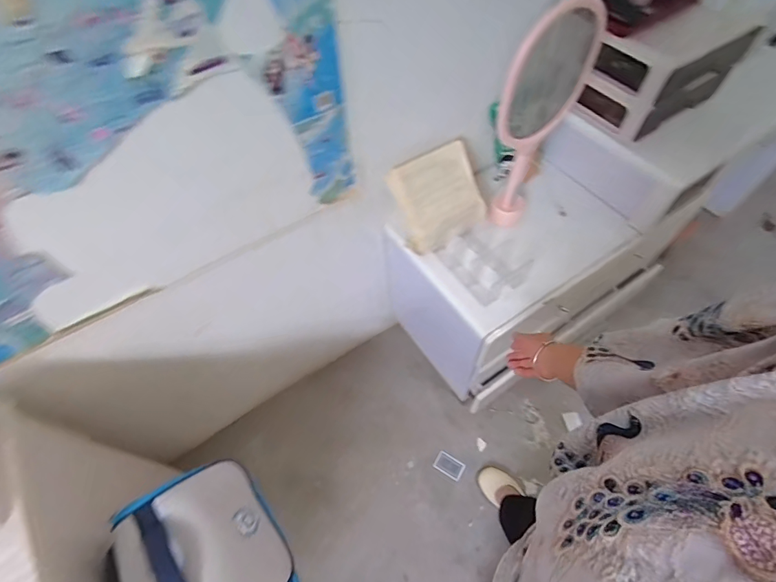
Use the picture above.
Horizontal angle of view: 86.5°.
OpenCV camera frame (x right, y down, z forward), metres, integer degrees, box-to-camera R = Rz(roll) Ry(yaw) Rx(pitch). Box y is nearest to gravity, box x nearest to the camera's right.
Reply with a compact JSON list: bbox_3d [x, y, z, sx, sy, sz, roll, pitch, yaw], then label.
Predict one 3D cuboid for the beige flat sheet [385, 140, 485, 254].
[{"bbox_3d":[0.125,-0.213,0.948,0.198,0.215,0.047,-27,30,-8],"label":"beige flat sheet"}]

